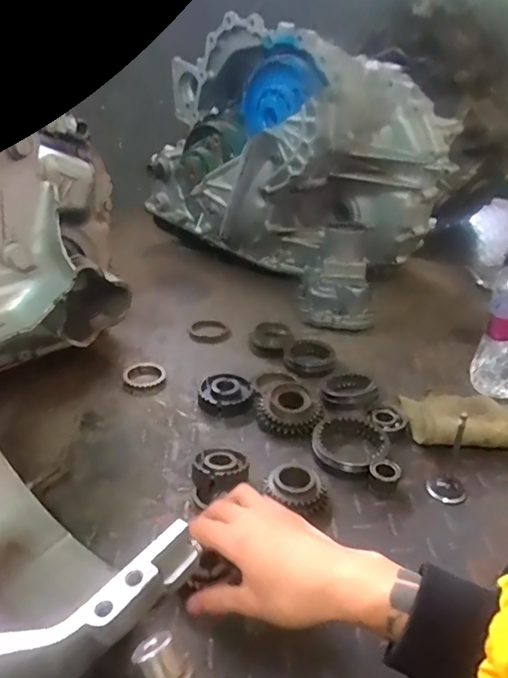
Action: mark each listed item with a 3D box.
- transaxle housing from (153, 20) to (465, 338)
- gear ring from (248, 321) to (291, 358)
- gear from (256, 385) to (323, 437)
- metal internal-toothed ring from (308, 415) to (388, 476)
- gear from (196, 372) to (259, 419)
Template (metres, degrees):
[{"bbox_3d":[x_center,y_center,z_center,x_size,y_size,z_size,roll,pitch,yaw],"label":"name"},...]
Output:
[{"bbox_3d":[0.039,-0.308,0.953,0.260,0.381,0.536,-25,39,-38],"label":"transaxle housing"},{"bbox_3d":[0.022,0.001,0.757,0.058,0.028,0.058,2,30,-1],"label":"gear ring"},{"bbox_3d":[0.041,0.081,0.615,0.078,0.033,0.078,4,30,3],"label":"gear"},{"bbox_3d":[0.102,0.112,0.569,0.083,0.020,0.078,2,30,-1],"label":"metal internal-toothed ring"},{"bbox_3d":[-0.032,0.070,0.654,0.069,0.025,0.069,0,30,-4],"label":"gear"}]

